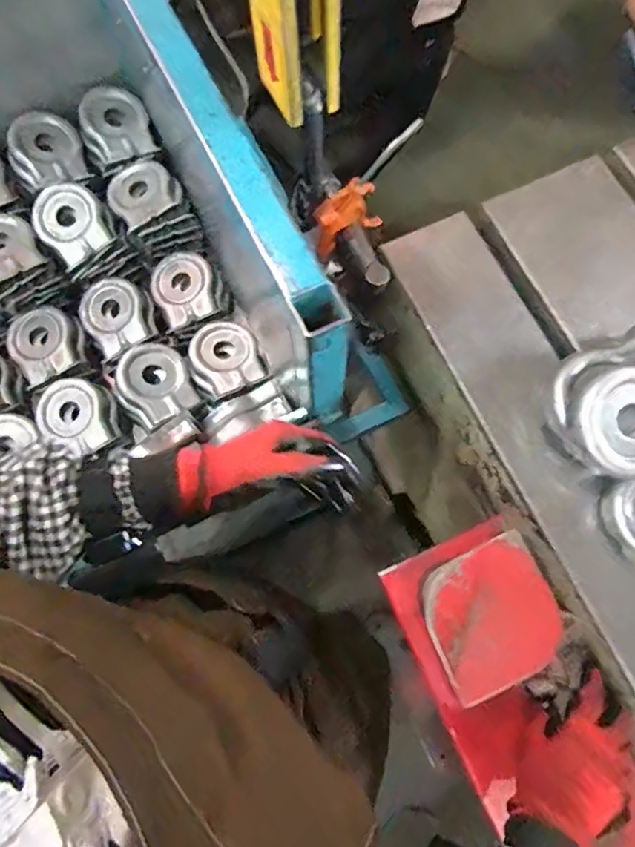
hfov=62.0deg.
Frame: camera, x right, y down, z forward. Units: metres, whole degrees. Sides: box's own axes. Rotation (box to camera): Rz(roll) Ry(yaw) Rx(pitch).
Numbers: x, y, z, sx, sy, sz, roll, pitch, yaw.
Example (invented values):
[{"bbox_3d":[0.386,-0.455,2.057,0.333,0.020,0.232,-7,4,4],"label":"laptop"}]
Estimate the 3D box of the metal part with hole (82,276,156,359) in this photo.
[{"bbox_3d":[-0.300,-0.157,0.793,0.101,0.032,0.122,-16,75,-4],"label":"metal part with hole"}]

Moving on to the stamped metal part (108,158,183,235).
[{"bbox_3d":[-0.259,-0.345,0.779,0.102,0.031,0.118,-27,76,-7],"label":"stamped metal part"}]

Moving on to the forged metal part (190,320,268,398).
[{"bbox_3d":[-0.131,-0.095,0.770,0.087,0.037,0.113,-31,76,-8],"label":"forged metal part"}]

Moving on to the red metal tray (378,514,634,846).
[{"bbox_3d":[0.230,0.349,0.469,0.158,0.151,0.503,-28,79,-7],"label":"red metal tray"}]

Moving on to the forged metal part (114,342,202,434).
[{"bbox_3d":[-0.235,-0.057,0.773,0.122,0.053,0.105,44,79,11],"label":"forged metal part"}]

